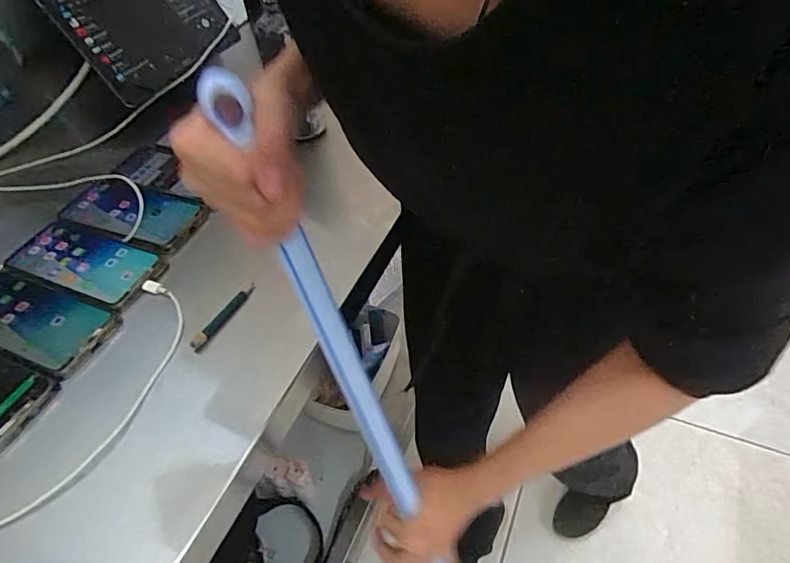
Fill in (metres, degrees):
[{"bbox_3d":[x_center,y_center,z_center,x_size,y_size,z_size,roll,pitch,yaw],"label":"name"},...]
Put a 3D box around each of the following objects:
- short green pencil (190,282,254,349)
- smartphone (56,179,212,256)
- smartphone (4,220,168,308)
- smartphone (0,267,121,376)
[{"bbox_3d":[-0.166,0.032,0.482,0.008,0.008,0.085,17,51,19],"label":"short green pencil"},{"bbox_3d":[-0.310,-0.083,0.585,0.175,0.013,0.082,16,55,15],"label":"smartphone"},{"bbox_3d":[-0.334,-0.022,0.538,0.168,0.017,0.075,14,51,18],"label":"smartphone"},{"bbox_3d":[-0.360,0.036,0.489,0.171,0.016,0.073,14,49,20],"label":"smartphone"}]

